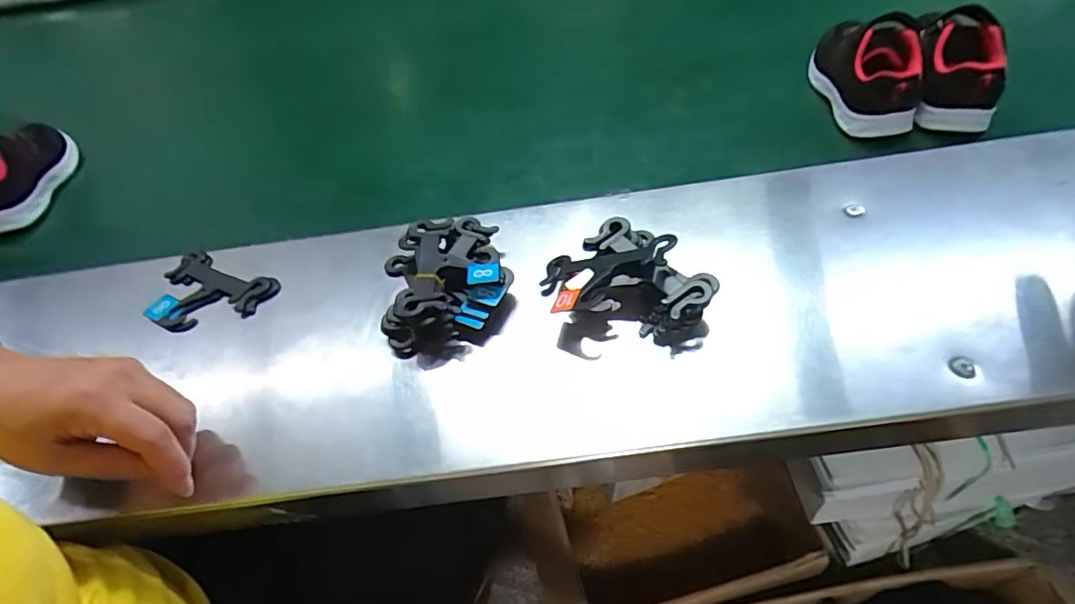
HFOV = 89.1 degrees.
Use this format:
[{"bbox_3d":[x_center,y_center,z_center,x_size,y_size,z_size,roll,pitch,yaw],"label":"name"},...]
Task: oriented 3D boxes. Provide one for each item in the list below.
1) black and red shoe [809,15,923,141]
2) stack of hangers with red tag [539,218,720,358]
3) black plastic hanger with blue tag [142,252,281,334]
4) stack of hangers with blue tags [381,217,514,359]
[{"bbox_3d":[0.320,-0.227,0.524,0.067,0.079,0.140,-4,50,4],"label":"black and red shoe"},{"bbox_3d":[0.060,-0.010,0.390,0.103,0.044,0.115,-22,51,-10],"label":"stack of hangers with red tag"},{"bbox_3d":[-0.277,-0.004,0.456,0.106,0.013,0.072,18,55,21],"label":"black plastic hanger with blue tag"},{"bbox_3d":[-0.071,-0.018,0.417,0.096,0.036,0.114,-11,50,-2],"label":"stack of hangers with blue tags"}]

